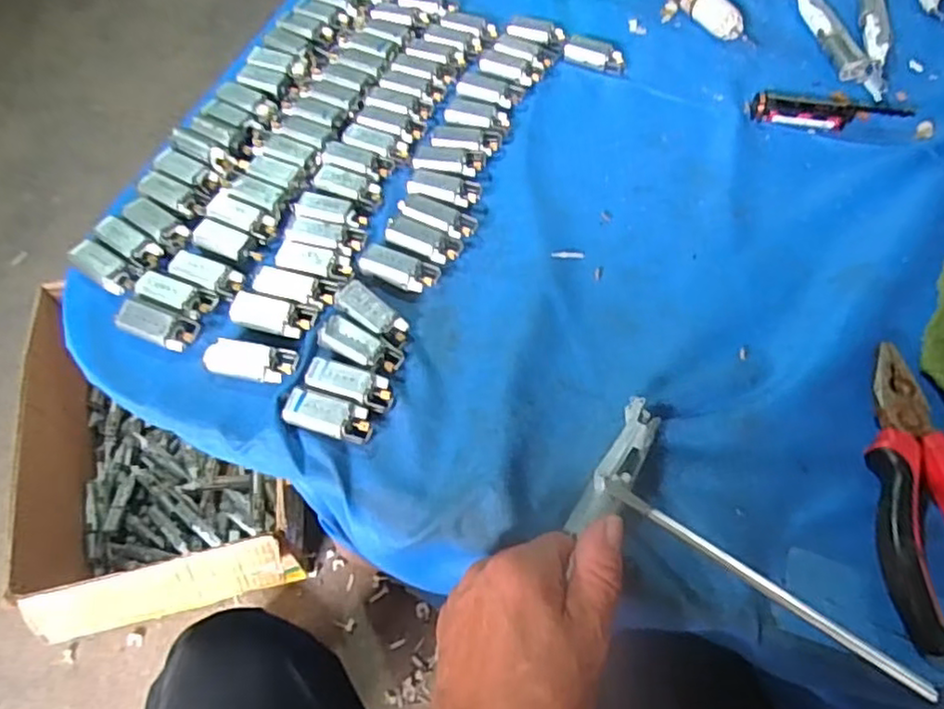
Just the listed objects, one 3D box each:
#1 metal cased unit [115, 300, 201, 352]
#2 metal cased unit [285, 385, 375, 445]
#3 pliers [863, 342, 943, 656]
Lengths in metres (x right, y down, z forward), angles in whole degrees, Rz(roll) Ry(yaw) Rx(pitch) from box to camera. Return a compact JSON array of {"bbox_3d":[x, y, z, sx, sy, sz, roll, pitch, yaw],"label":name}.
[{"bbox_3d":[-0.178,-0.016,0.386,0.043,0.015,0.020,20,61,9],"label":"metal cased unit"},{"bbox_3d":[-0.076,0.033,0.357,0.045,0.014,0.020,14,60,6],"label":"metal cased unit"},{"bbox_3d":[0.234,0.069,0.343,0.060,0.019,0.150,7,59,2],"label":"pliers"}]

